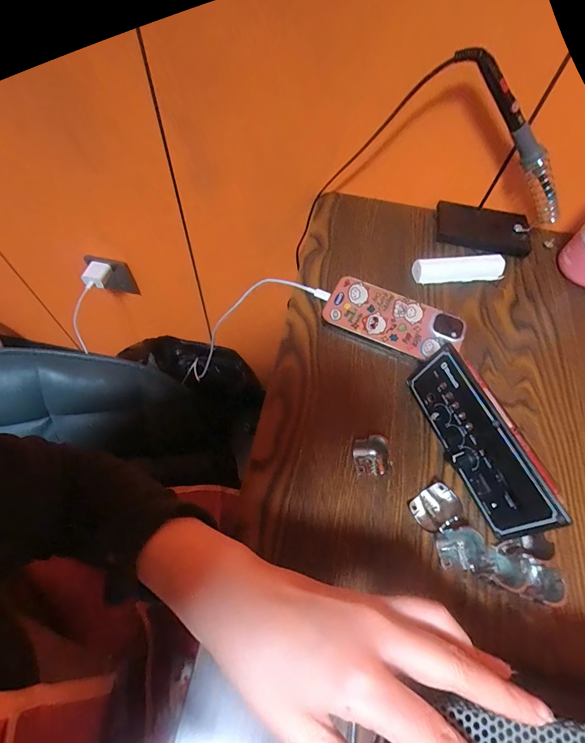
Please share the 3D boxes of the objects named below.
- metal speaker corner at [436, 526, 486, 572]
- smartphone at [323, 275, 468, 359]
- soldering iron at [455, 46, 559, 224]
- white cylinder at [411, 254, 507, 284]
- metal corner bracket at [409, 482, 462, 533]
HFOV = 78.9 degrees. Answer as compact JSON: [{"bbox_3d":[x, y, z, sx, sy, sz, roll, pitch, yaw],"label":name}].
[{"bbox_3d":[0.129,0.135,0.270,0.028,0.022,0.028,2,61,-3],"label":"metal speaker corner"},{"bbox_3d":[0.107,-0.055,0.374,0.140,0.015,0.068,22,62,8],"label":"smartphone"},{"bbox_3d":[0.238,-0.240,0.370,0.226,0.027,0.030,35,55,-30],"label":"soldering iron"},{"bbox_3d":[0.193,-0.118,0.413,0.104,0.021,0.024,-4,61,-6],"label":"white cylinder"},{"bbox_3d":[0.115,0.109,0.284,0.036,0.023,0.028,-31,67,-19],"label":"metal corner bracket"}]

